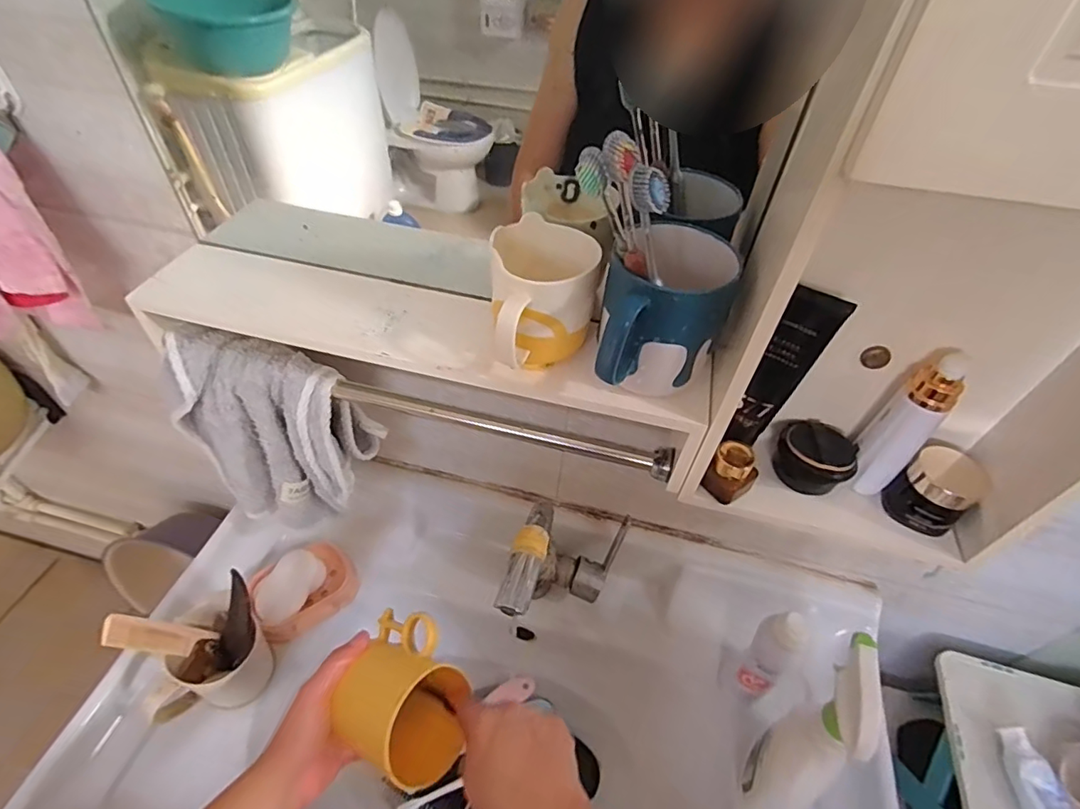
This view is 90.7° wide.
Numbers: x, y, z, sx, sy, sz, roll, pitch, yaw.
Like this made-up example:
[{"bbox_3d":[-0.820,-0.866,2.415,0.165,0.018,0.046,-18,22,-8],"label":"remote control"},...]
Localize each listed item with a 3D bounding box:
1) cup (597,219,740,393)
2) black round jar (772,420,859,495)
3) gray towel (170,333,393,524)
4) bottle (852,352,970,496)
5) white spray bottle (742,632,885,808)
[{"bbox_3d":[0.085,-0.065,0.380,0.085,0.092,0.112,13,48,8],"label":"cup"},{"bbox_3d":[0.240,0.041,0.464,0.059,0.043,0.064,2,48,-2],"label":"black round jar"},{"bbox_3d":[-0.281,0.026,0.575,0.178,0.221,0.109,21,50,14],"label":"gray towel"},{"bbox_3d":[0.287,0.020,0.421,0.031,0.132,0.038,-31,57,-27],"label":"bottle"},{"bbox_3d":[0.242,0.303,0.482,0.046,0.234,0.105,29,52,21],"label":"white spray bottle"}]

